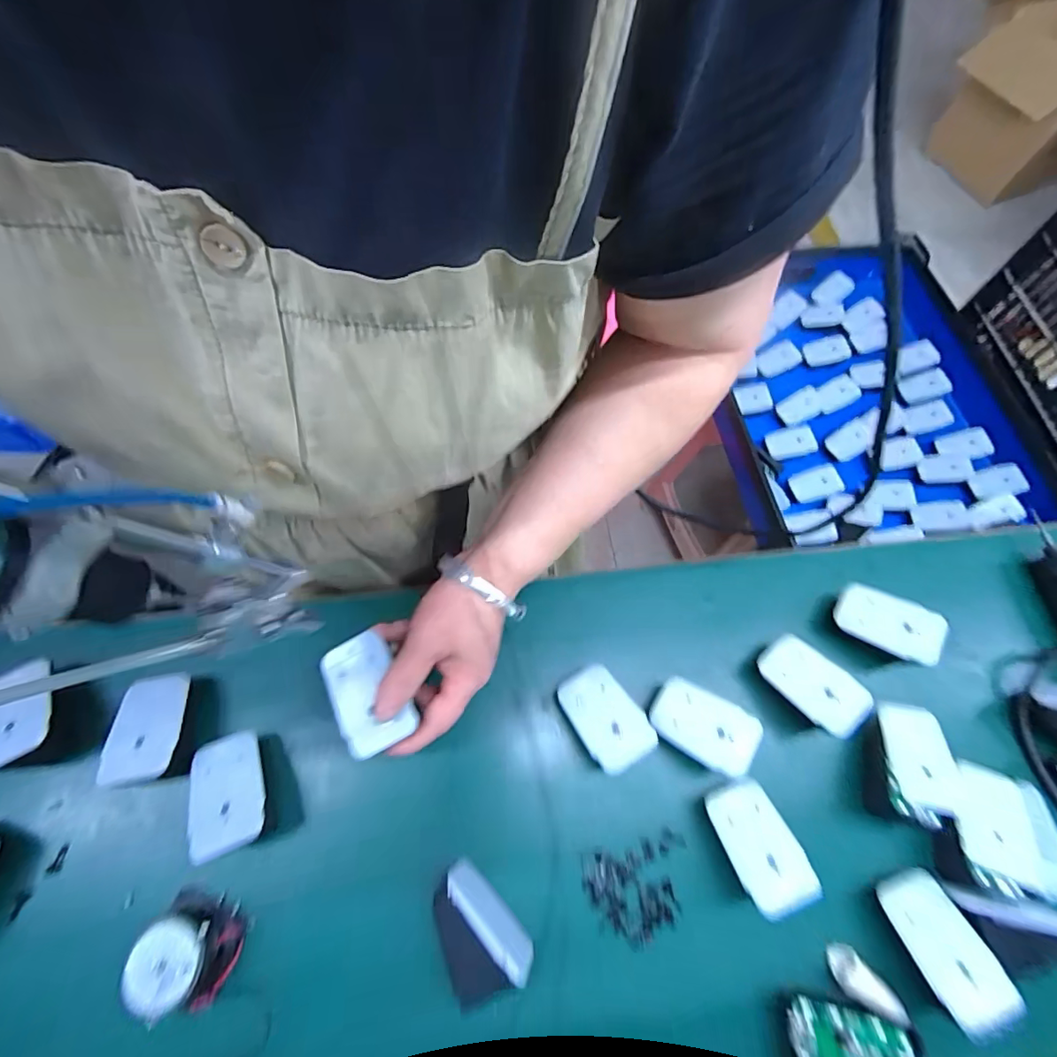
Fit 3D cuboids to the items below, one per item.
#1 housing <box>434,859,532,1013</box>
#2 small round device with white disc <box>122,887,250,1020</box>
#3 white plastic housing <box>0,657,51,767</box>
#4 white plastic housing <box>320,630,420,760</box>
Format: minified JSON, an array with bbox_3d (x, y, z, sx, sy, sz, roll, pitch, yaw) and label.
[{"bbox_3d":[-0.035,0.248,0.320,0.048,0.041,0.067,-33,71,-17],"label":"housing"},{"bbox_3d":[-0.208,0.259,0.315,0.050,0.038,0.052,1,65,-3],"label":"small round device with white disc"},{"bbox_3d":[-0.350,0.124,0.351,0.044,0.010,0.069,-25,54,-22],"label":"white plastic housing"},{"bbox_3d":[-0.101,0.102,0.322,0.044,0.013,0.069,-26,69,-14],"label":"white plastic housing"}]

